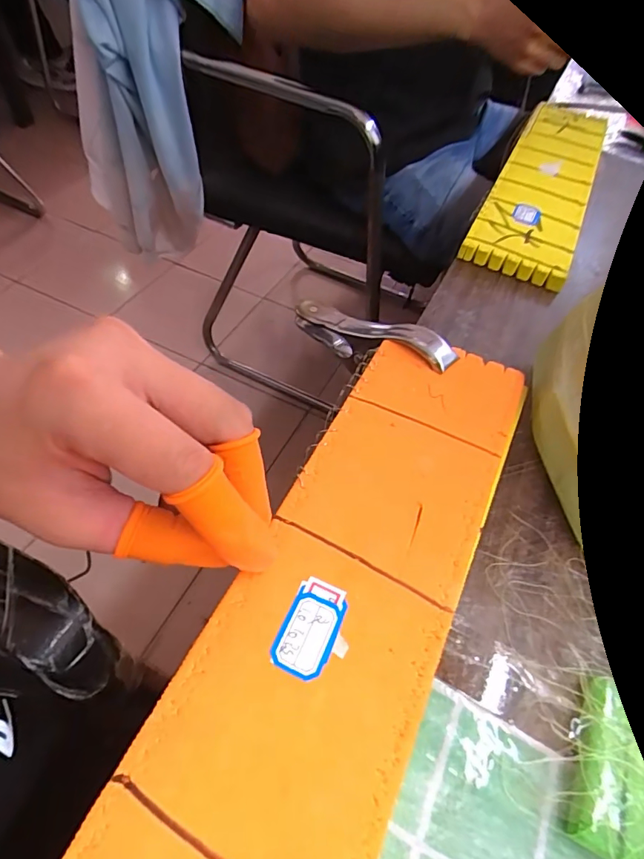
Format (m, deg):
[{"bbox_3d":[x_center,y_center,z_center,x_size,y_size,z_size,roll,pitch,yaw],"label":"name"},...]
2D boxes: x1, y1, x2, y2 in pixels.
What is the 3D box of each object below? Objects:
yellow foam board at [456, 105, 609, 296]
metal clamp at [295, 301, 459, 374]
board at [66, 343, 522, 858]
[{"bbox_3d":[0.214,-0.239,0.450,0.081,0.018,0.325,24,55,11],"label":"yellow foam board"},{"bbox_3d":[0.029,-0.055,0.297,0.114,0.036,0.016,22,51,38],"label":"metal clamp"},{"bbox_3d":[0.003,0.070,0.177,0.084,0.004,0.309,27,55,14],"label":"board"}]

